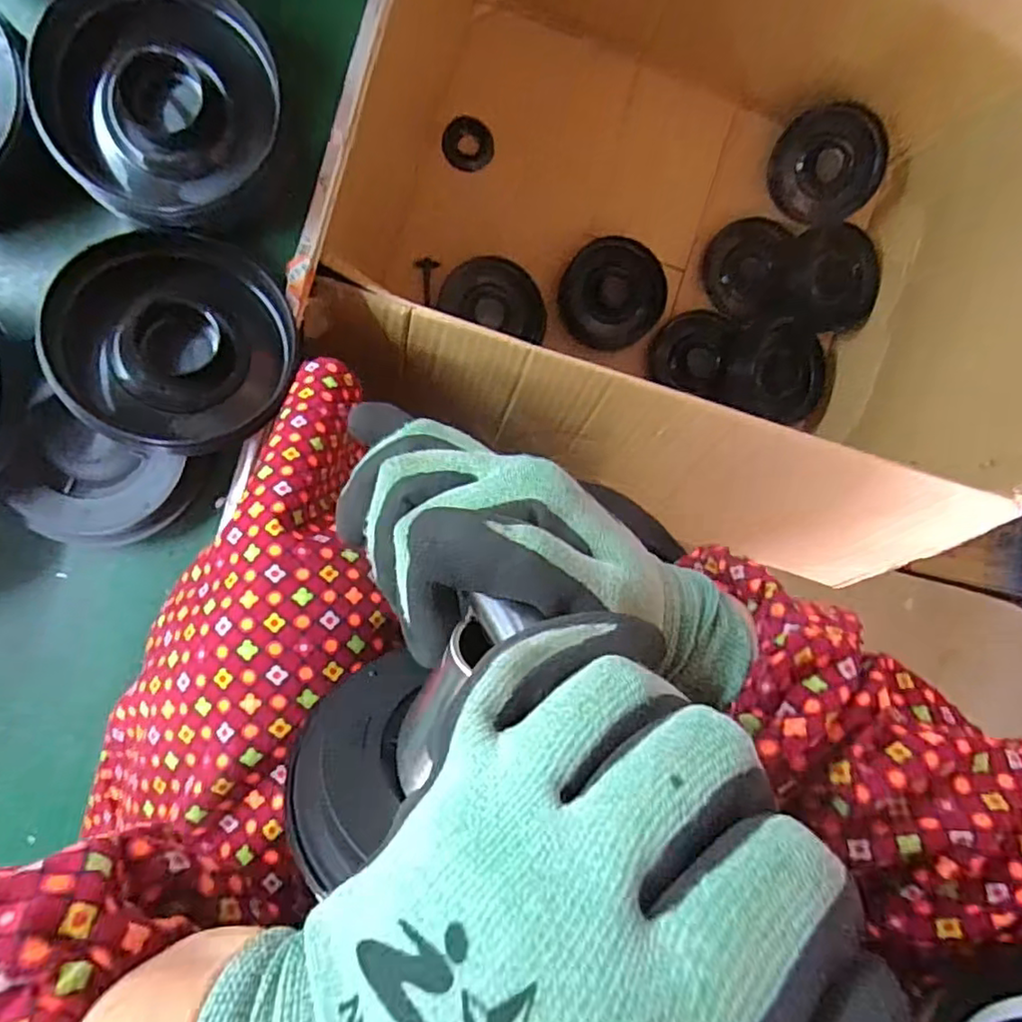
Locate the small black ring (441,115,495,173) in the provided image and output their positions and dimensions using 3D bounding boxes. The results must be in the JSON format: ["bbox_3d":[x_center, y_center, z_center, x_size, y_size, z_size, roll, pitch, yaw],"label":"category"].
[{"bbox_3d":[-0.052,-0.445,0.775,0.060,0.013,0.057,0,94,-7],"label":"small black ring"}]

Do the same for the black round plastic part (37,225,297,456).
[{"bbox_3d":[-0.185,-0.094,0.355,0.119,0.033,0.119,-4,100,-22],"label":"black round plastic part"}]

